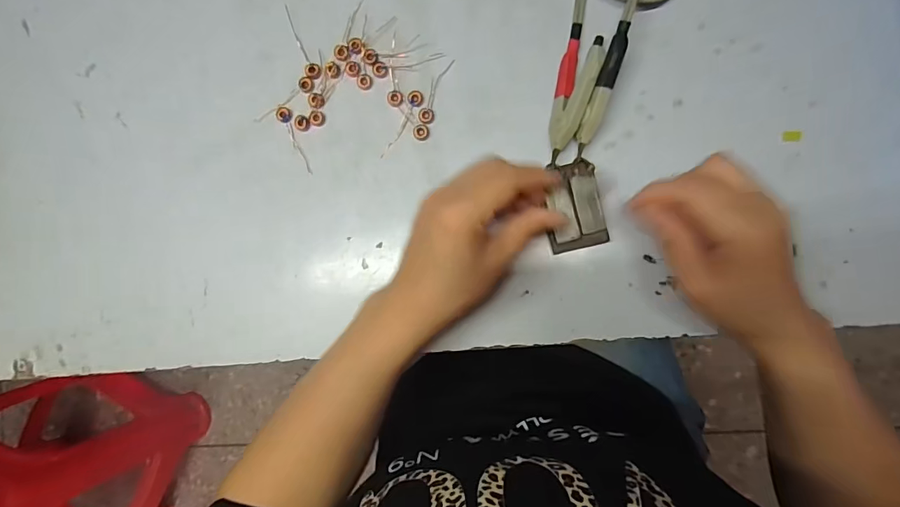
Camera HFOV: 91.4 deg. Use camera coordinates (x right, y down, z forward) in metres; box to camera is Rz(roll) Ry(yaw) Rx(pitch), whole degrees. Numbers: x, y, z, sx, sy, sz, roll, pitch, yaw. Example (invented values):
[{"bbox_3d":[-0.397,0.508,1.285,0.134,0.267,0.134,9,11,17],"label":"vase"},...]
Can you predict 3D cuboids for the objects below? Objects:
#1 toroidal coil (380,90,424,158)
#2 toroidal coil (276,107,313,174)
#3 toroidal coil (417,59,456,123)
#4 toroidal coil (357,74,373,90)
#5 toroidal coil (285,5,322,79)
[{"bbox_3d":[-0.039,-0.106,0.364,0.013,0.004,0.061,27,92,9],"label":"toroidal coil"},{"bbox_3d":[-0.132,-0.097,0.375,0.012,0.005,0.062,-24,84,7],"label":"toroidal coil"},{"bbox_3d":[-0.012,-0.134,0.361,0.013,0.004,0.056,21,91,9],"label":"toroidal coil"},{"bbox_3d":[-0.072,-0.144,0.366,0.013,0.004,0.013,0,88,9],"label":"toroidal coil"},{"bbox_3d":[-0.129,-0.179,0.375,0.013,0.004,0.068,-29,84,7],"label":"toroidal coil"}]

